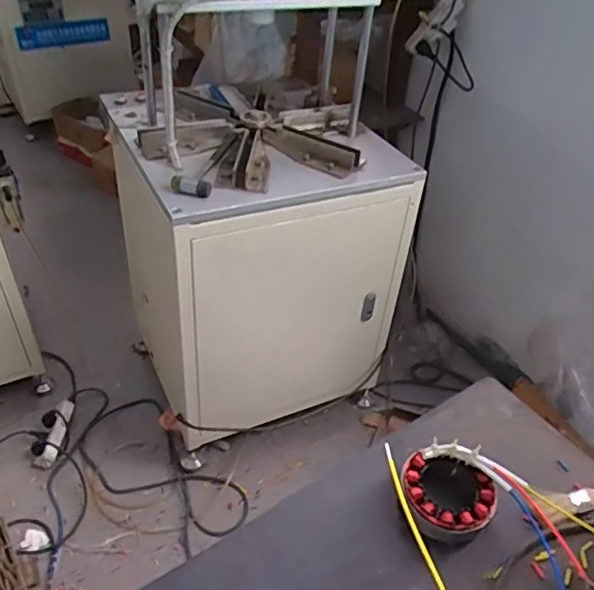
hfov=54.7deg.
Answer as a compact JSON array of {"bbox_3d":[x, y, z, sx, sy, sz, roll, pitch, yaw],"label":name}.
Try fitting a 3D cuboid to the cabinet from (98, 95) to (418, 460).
[{"bbox_3d":[-0.108,-0.100,1.443,0.559,0.678,0.537,-14,44,-20],"label":"cabinet"}]

